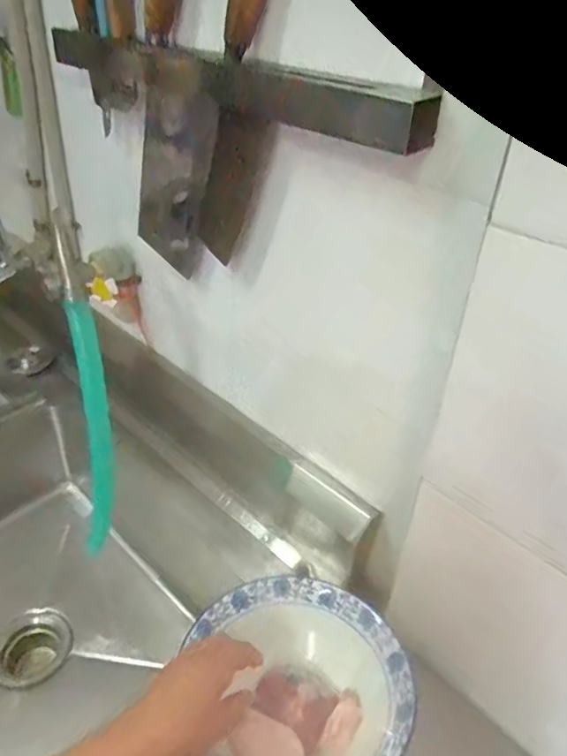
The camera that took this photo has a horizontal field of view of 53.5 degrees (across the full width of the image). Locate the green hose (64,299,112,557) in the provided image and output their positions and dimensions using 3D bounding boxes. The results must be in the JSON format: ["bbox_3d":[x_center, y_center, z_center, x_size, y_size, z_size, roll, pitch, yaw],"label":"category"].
[{"bbox_3d":[-0.204,0.062,0.601,0.027,0.282,0.077,3,36,0],"label":"green hose"}]

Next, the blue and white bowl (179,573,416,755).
[{"bbox_3d":[0.016,0.298,0.544,0.194,0.067,0.213,2,36,-2],"label":"blue and white bowl"}]

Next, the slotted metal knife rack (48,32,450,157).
[{"bbox_3d":[-0.079,-0.295,0.561,0.526,0.046,0.041,31,44,33],"label":"slotted metal knife rack"}]

